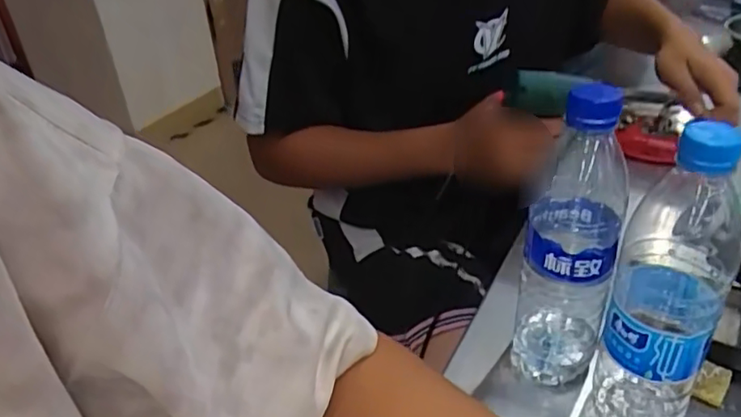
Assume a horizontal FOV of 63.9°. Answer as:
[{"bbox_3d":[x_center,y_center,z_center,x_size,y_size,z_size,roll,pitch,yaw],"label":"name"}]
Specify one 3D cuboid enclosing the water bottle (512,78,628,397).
[{"bbox_3d":[0.142,0.024,0.424,0.063,0.228,0.070,6,35,15],"label":"water bottle"}]

